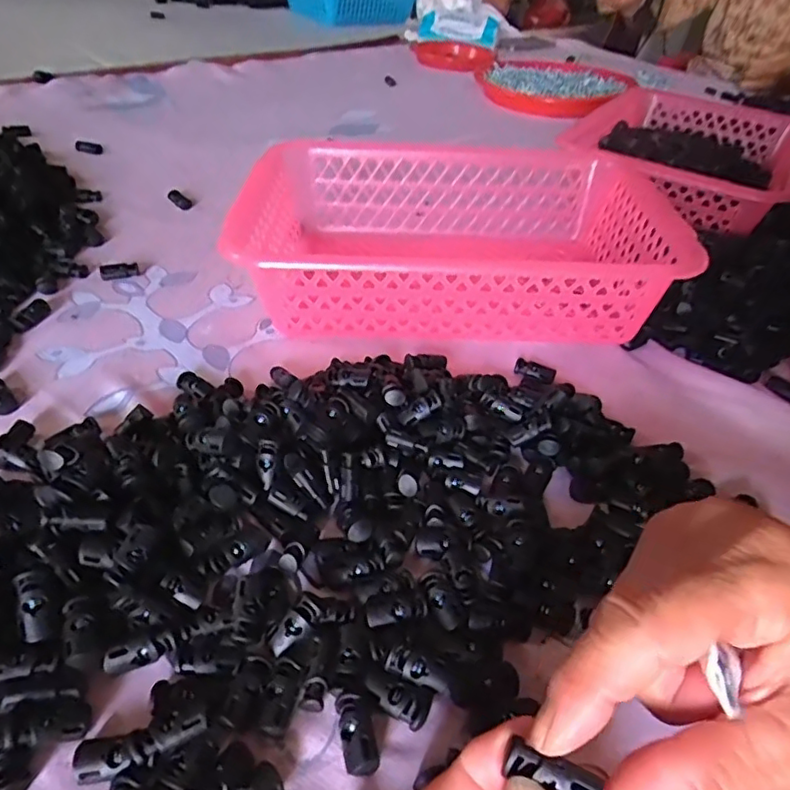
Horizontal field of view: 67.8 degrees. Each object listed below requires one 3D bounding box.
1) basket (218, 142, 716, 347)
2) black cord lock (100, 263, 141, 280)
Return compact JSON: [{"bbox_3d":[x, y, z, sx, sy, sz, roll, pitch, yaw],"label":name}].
[{"bbox_3d":[0.043,-0.121,0.462,0.306,0.091,0.212,4,41,-2],"label":"basket"},{"bbox_3d":[-0.214,-0.097,0.459,0.029,0.007,0.015,-20,49,-27],"label":"black cord lock"}]

